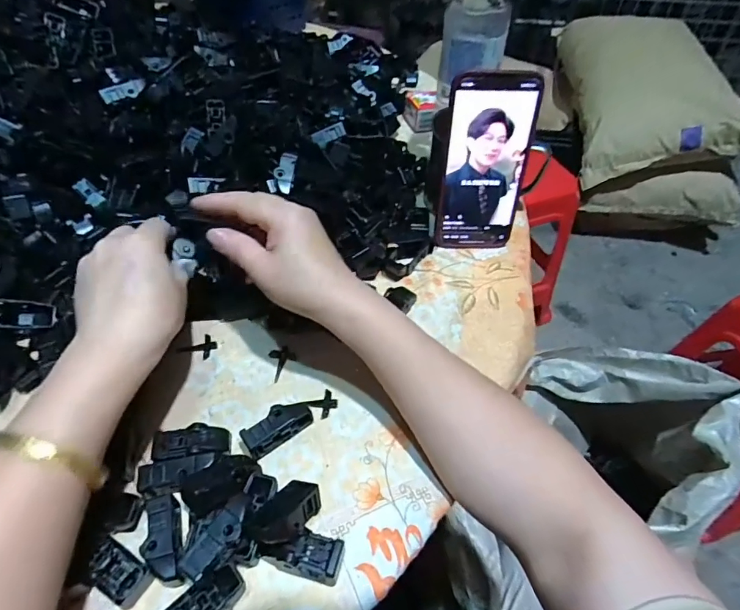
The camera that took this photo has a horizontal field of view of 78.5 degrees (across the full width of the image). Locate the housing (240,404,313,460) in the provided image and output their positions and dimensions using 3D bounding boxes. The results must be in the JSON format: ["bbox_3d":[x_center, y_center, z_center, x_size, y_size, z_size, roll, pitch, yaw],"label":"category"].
[{"bbox_3d":[-0.065,0.085,0.318,0.048,0.017,0.019,-31,57,-21],"label":"housing"}]

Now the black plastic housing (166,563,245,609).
[{"bbox_3d":[-0.094,0.169,0.253,0.047,0.018,0.022,-37,60,-25],"label":"black plastic housing"}]

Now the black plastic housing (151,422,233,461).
[{"bbox_3d":[-0.123,0.096,0.313,0.048,0.014,0.023,-10,52,-7],"label":"black plastic housing"}]

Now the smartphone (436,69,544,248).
[{"bbox_3d":[0.107,-0.123,0.410,0.083,0.157,0.009,-1,37,-1],"label":"smartphone"}]

